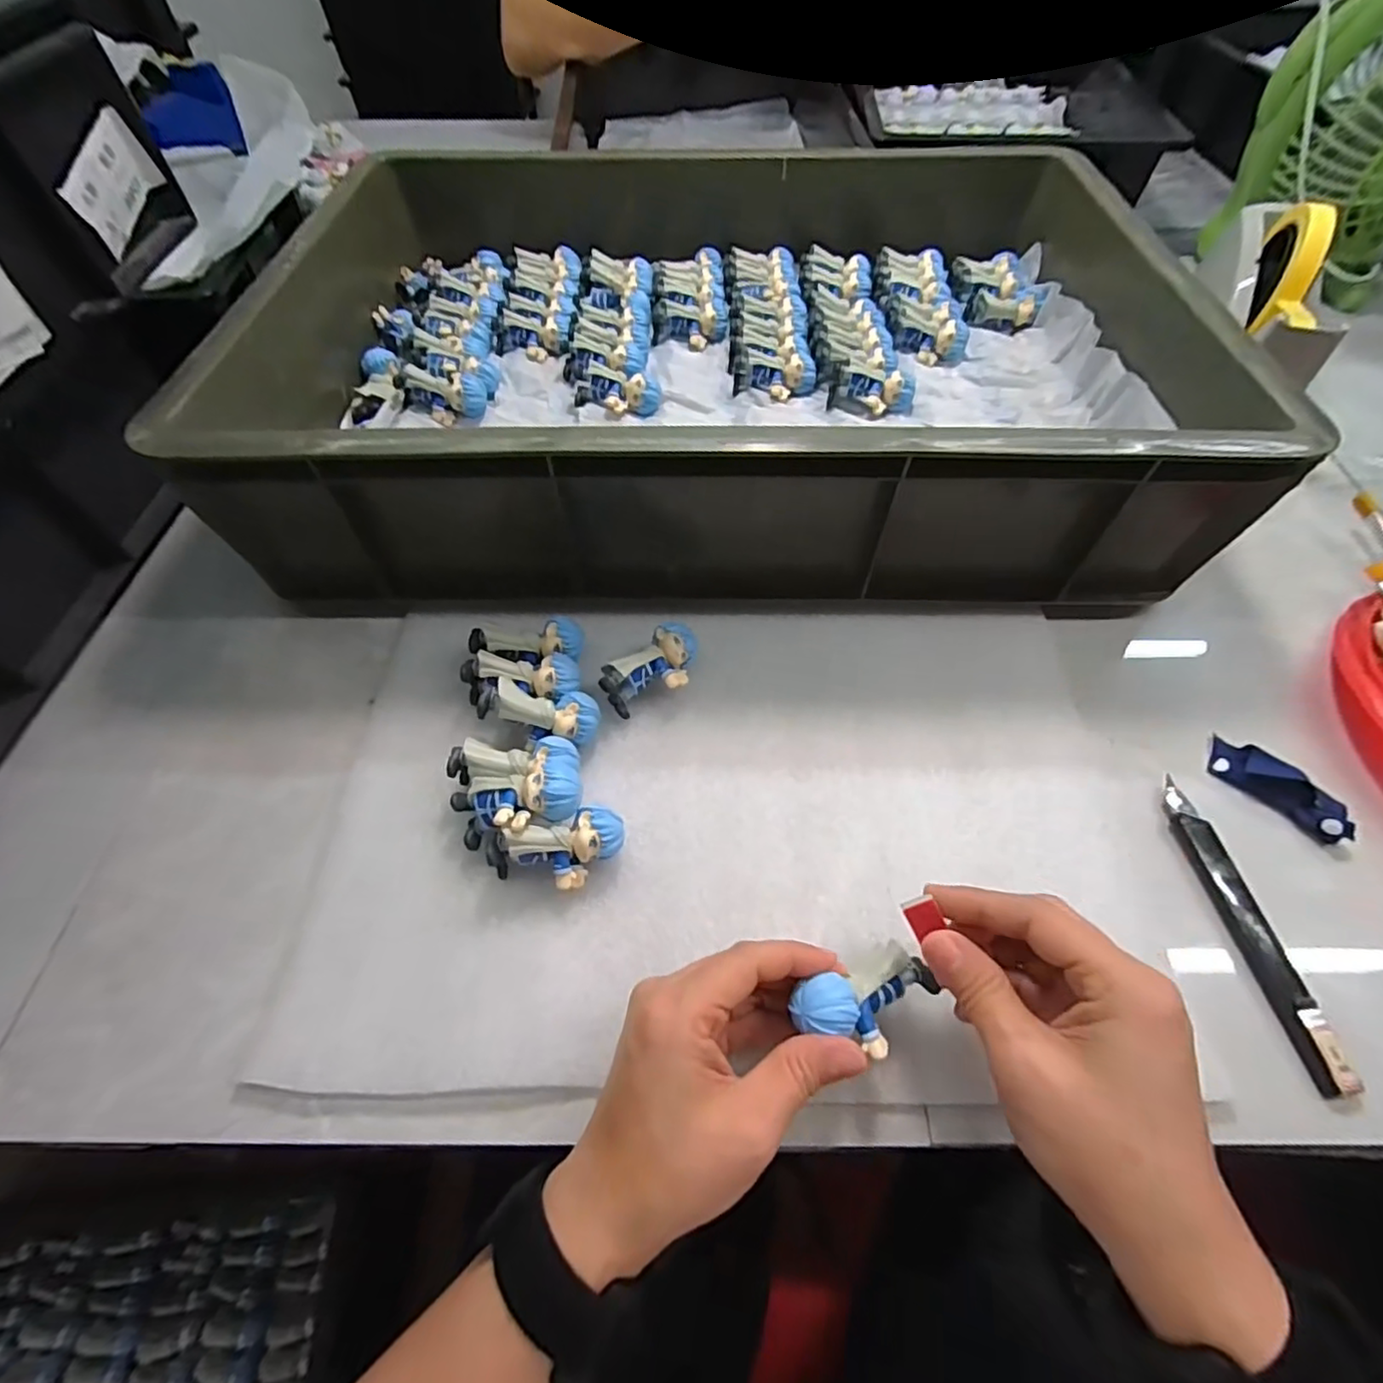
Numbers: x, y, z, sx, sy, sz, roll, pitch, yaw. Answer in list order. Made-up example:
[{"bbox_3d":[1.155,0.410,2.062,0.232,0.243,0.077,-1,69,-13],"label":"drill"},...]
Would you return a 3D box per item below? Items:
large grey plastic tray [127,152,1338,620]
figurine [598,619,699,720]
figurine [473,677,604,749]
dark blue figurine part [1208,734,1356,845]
[{"bbox_3d":[0.015,-0.261,0.464,0.588,0.122,0.414,0,57,1],"label":"large grey plastic tray"},{"bbox_3d":[-0.021,-0.011,0.364,0.060,0.027,0.033,-37,64,-21],"label":"figurine"},{"bbox_3d":[-0.084,0.011,0.339,0.067,0.033,0.034,16,58,-14],"label":"figurine"},{"bbox_3d":[0.309,0.050,0.331,0.065,0.013,0.027,37,64,22],"label":"dark blue figurine part"}]

